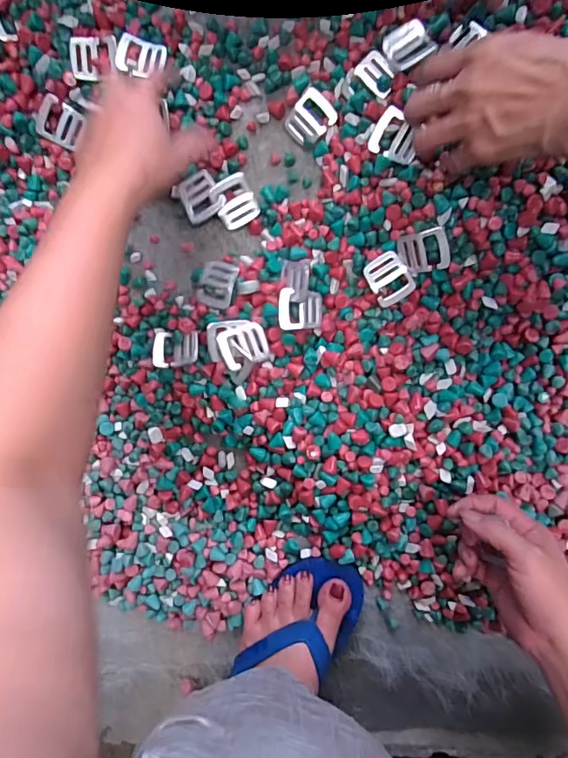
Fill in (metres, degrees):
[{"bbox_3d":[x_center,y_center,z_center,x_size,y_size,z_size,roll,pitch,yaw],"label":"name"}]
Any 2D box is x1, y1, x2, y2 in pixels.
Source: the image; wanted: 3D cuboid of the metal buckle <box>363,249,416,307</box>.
[{"bbox_3d":[0.098,-0.092,0.456,0.037,0.006,0.044,-32,97,8],"label":"metal buckle"}]

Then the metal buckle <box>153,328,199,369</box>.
[{"bbox_3d":[-0.108,-0.030,0.479,0.047,0.013,0.040,0,84,14],"label":"metal buckle"}]

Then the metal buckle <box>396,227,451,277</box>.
[{"bbox_3d":[0.125,-0.113,0.440,0.042,0.004,0.036,-9,109,30],"label":"metal buckle"}]

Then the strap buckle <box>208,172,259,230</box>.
[{"bbox_3d":[-0.047,-0.170,0.471,0.037,0.011,0.045,-25,93,6],"label":"strap buckle"}]

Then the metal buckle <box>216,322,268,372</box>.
[{"bbox_3d":[-0.037,-0.032,0.464,0.042,0.005,0.038,-21,89,-5],"label":"metal buckle"}]

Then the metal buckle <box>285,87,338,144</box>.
[{"bbox_3d":[0.025,-0.246,0.465,0.039,0.011,0.041,44,96,-1],"label":"metal buckle"}]

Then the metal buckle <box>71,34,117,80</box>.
[{"bbox_3d":[-0.175,-0.298,0.454,0.041,0.010,0.038,-4,101,-6],"label":"metal buckle"}]

